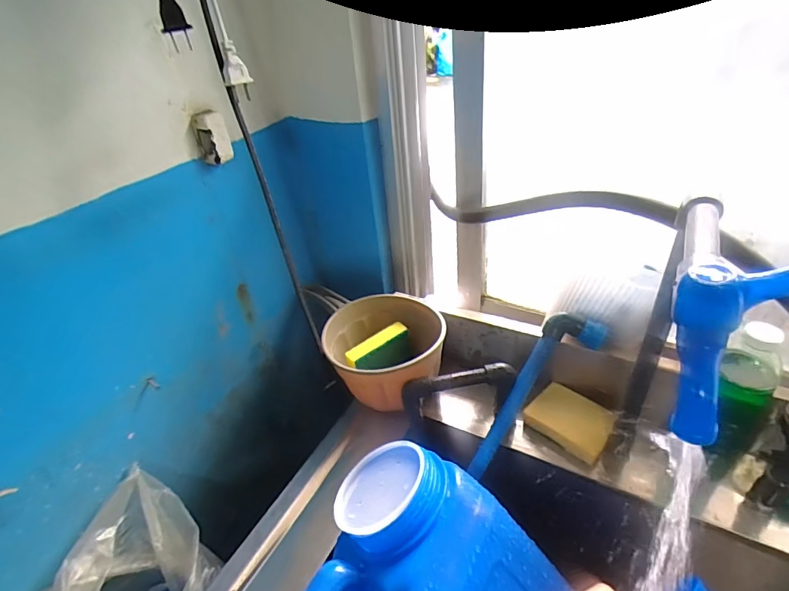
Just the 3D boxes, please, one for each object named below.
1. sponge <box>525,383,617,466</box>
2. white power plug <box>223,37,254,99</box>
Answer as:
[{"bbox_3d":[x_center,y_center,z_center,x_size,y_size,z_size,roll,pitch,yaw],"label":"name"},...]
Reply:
[{"bbox_3d":[0.232,0.164,0.600,0.068,0.029,0.098,-32,43,-31],"label":"sponge"},{"bbox_3d":[-0.148,-0.211,0.426,0.023,0.047,0.016,-15,37,-11],"label":"white power plug"}]

